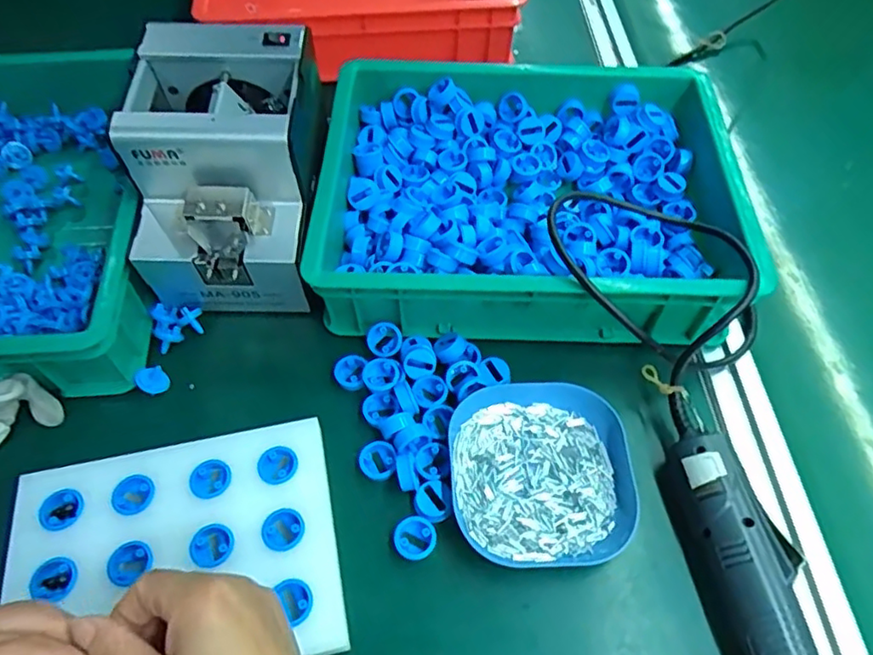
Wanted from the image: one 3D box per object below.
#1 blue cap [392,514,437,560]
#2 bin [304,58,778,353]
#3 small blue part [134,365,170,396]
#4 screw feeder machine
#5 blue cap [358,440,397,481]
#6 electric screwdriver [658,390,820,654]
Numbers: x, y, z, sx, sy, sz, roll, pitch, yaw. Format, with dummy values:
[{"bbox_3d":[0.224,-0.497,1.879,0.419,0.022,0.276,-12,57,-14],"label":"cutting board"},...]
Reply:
[{"bbox_3d":[-0.014,0.140,0.406,0.028,0.014,0.026,0,55,-1],"label":"blue cap"},{"bbox_3d":[0.074,-0.116,0.530,0.329,0.083,0.280,2,55,0],"label":"bin"},{"bbox_3d":[-0.217,0.041,0.469,0.021,0.018,0.019,-37,63,-24],"label":"small blue part"},{"bbox_3d":[-0.163,-0.119,0.489,0.138,0.153,0.168,2,55,0],"label":"screw feeder machine"},{"bbox_3d":[-0.042,0.094,0.432,0.025,0.013,0.028,-26,59,-18],"label":"blue cap"},{"bbox_3d":[0.192,0.163,0.372,0.047,0.046,0.250,-10,55,-8],"label":"electric screwdriver"}]

